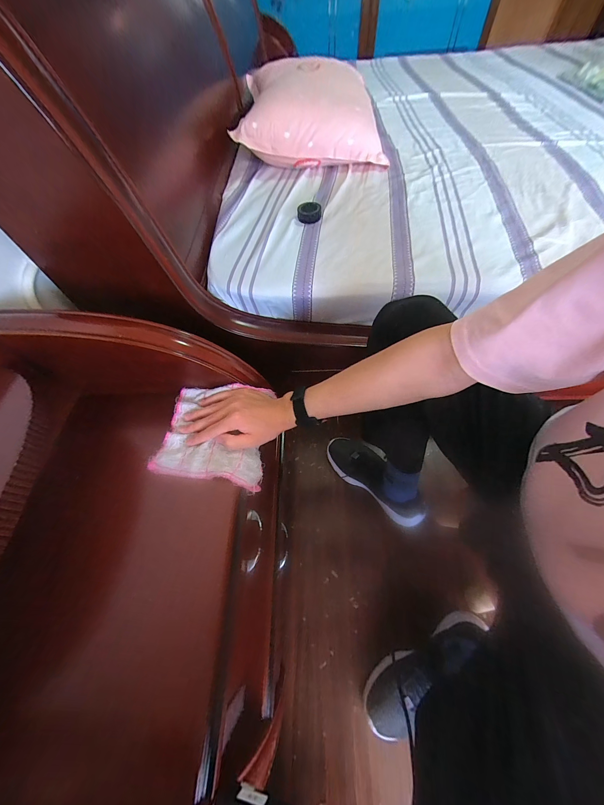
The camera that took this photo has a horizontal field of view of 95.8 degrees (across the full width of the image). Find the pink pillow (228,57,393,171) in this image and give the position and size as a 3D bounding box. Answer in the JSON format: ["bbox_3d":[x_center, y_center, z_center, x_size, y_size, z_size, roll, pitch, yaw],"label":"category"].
[{"bbox_3d":[0.021,-0.984,0.913,0.436,0.134,0.644,-3,59,2],"label":"pink pillow"}]

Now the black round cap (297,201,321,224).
[{"bbox_3d":[0.018,-0.477,0.681,0.059,0.024,0.057,-2,60,3],"label":"black round cap"}]

